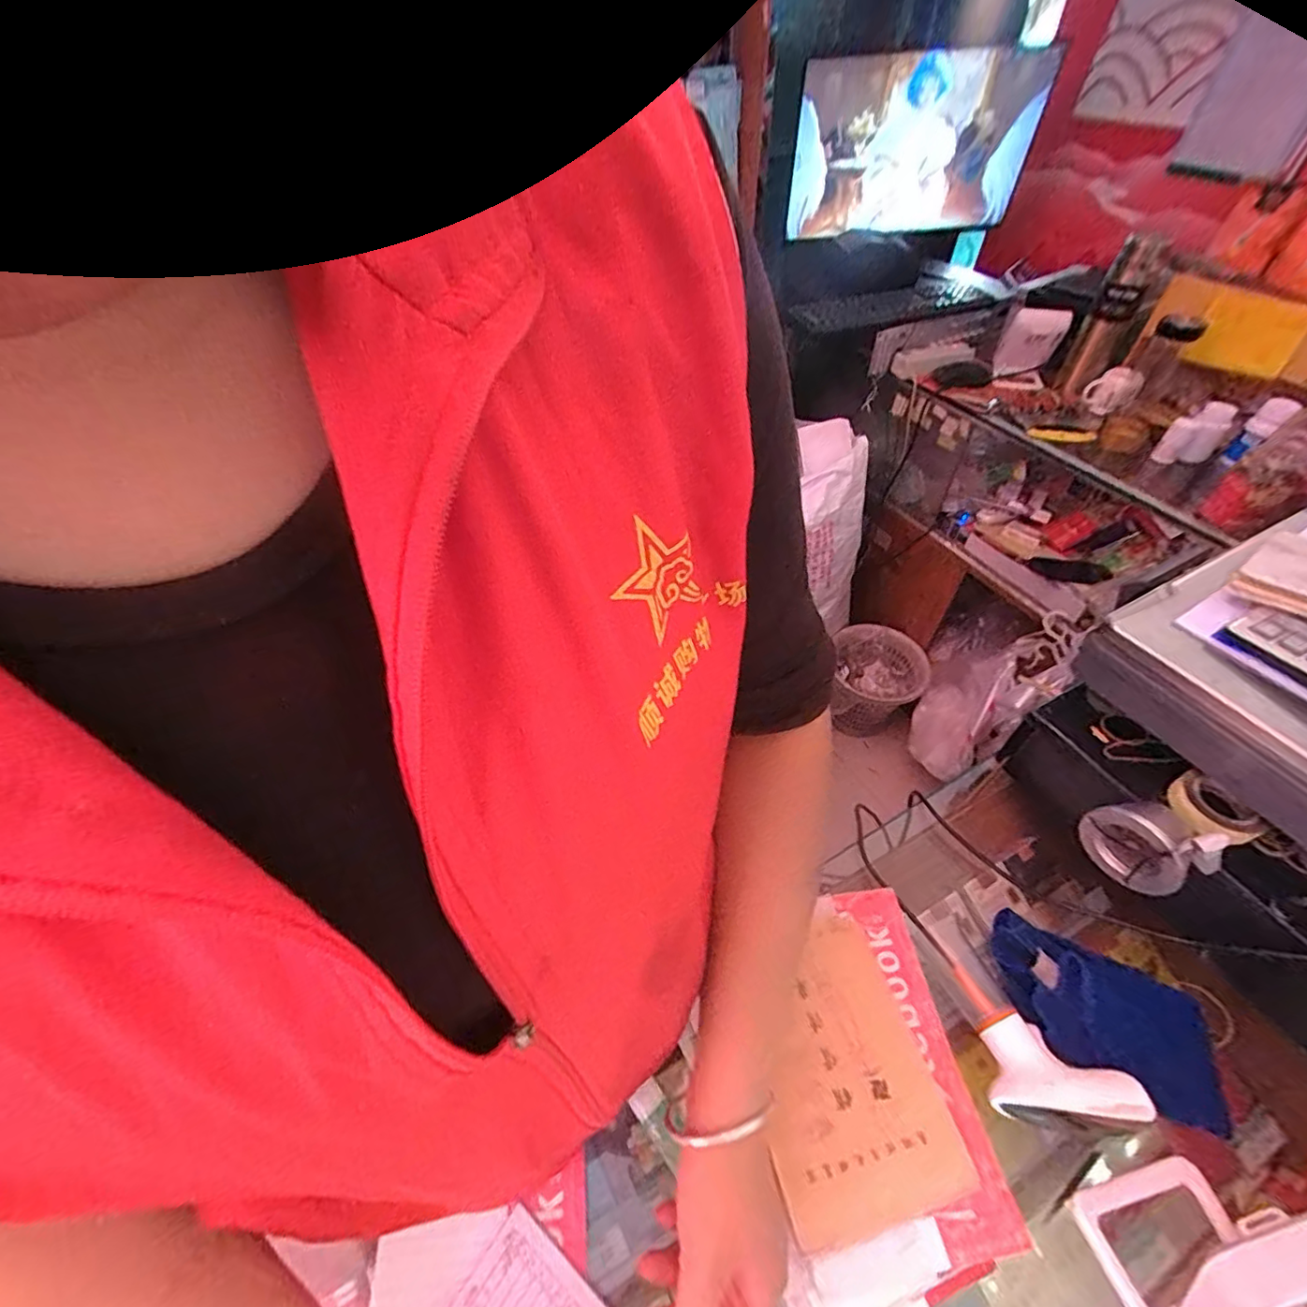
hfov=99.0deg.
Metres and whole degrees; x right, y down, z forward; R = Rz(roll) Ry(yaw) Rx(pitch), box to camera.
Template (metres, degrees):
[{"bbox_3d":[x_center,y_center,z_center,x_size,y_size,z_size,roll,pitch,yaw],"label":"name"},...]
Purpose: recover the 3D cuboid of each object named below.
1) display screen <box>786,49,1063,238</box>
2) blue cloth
[{"bbox_3d":[0.504,-0.998,1.106,0.430,0.254,0.060,3,47,7],"label":"display screen"},{"bbox_3d":[0.358,0.280,0.441,0.144,0.044,0.108,17,52,16],"label":"blue cloth"}]

